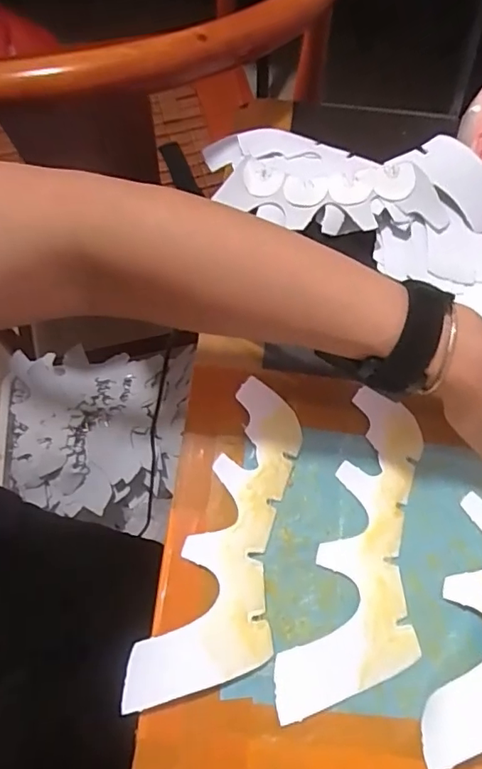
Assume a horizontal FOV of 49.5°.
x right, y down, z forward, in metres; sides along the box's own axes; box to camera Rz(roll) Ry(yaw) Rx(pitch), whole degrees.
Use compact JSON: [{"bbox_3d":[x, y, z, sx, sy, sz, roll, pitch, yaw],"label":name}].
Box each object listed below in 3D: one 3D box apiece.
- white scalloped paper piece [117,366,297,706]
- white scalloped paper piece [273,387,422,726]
[{"bbox_3d":[-0.002,0.104,0.341,0.072,0.012,0.211,19,71,9],"label":"white scalloped paper piece"},{"bbox_3d":[0.083,0.108,0.346,0.077,0.007,0.210,14,70,3],"label":"white scalloped paper piece"}]

